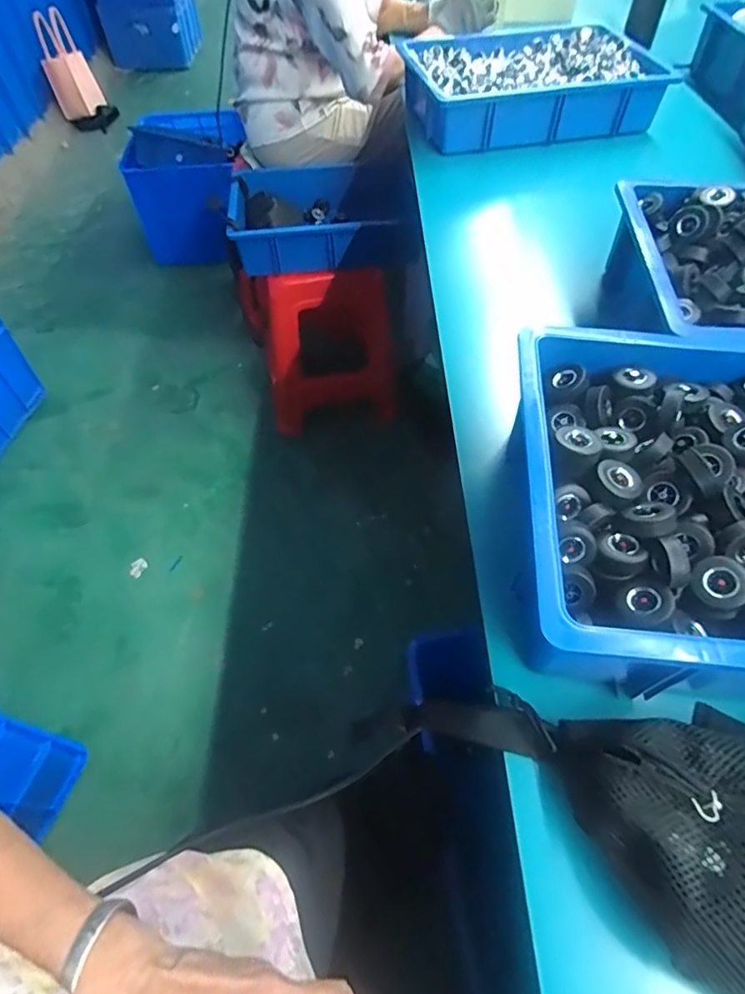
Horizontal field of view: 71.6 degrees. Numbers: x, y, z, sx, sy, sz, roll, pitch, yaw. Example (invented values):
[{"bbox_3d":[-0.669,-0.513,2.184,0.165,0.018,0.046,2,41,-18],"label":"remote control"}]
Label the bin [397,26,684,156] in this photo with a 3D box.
[{"bbox_3d":[0.298,-0.789,0.994,0.447,0.095,0.308,-8,54,-4],"label":"bin"}]

